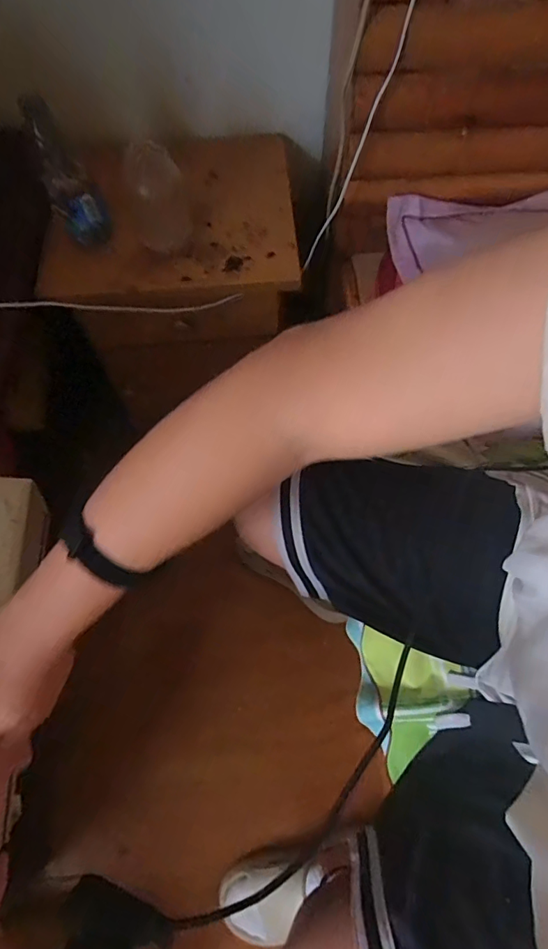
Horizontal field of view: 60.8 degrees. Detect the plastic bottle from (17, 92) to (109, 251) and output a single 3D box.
[{"bbox_3d":[-0.284,-0.405,0.655,0.072,0.175,0.053,-22,67,-8],"label":"plastic bottle"}]

